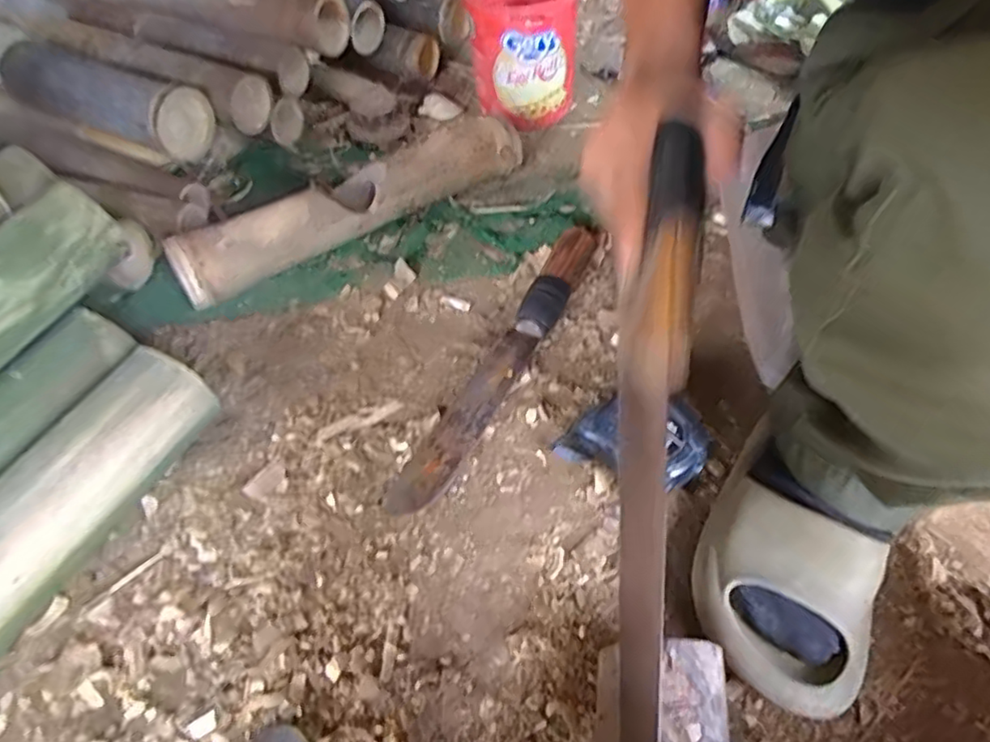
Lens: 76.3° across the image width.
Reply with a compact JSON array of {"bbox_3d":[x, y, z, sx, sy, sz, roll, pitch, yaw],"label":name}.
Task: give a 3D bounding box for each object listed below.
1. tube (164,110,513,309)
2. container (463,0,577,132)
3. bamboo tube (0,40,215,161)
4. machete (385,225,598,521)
[{"bbox_3d":[-0.145,-0.182,0.676,0.397,0.076,0.067,-32,57,-22],"label":"tube"},{"bbox_3d":[0.033,-0.419,0.814,0.129,0.160,0.129,-1,51,1],"label":"container"},{"bbox_3d":[-0.468,-0.314,0.749,0.287,0.081,0.081,21,54,17],"label":"bamboo tube"},{"bbox_3d":[0.010,-0.020,0.571,0.042,0.032,0.347,21,55,18],"label":"machete"}]

